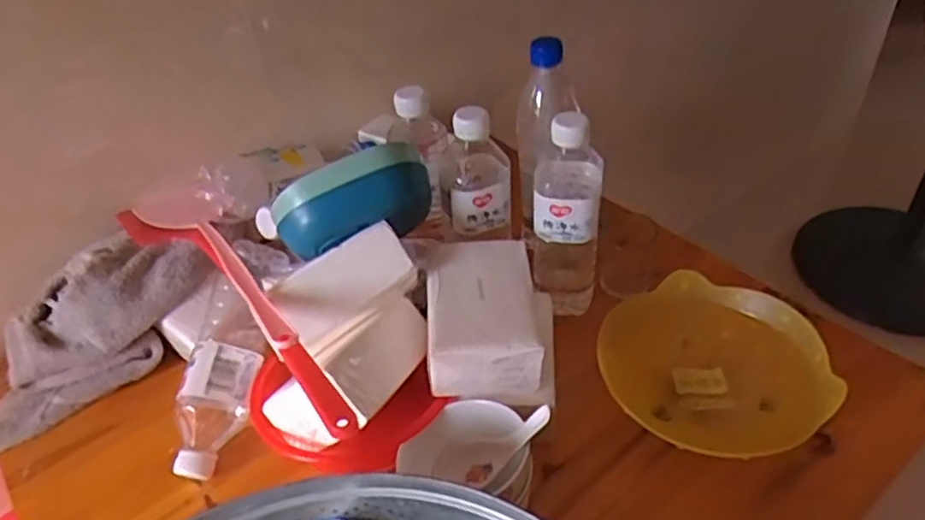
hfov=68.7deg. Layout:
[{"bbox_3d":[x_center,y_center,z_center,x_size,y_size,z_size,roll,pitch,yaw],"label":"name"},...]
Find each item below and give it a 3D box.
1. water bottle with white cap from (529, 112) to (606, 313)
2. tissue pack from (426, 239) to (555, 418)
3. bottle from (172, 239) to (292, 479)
[{"bbox_3d":[0.097,-0.039,0.636,0.061,0.211,0.064,3,42,10],"label":"water bottle with white cap"},{"bbox_3d":[0.024,0.047,0.577,0.105,0.071,0.139,-1,41,5],"label":"tissue pack"},{"bbox_3d":[-0.201,0.086,0.611,0.064,0.062,0.214,4,63,10],"label":"bottle"}]

